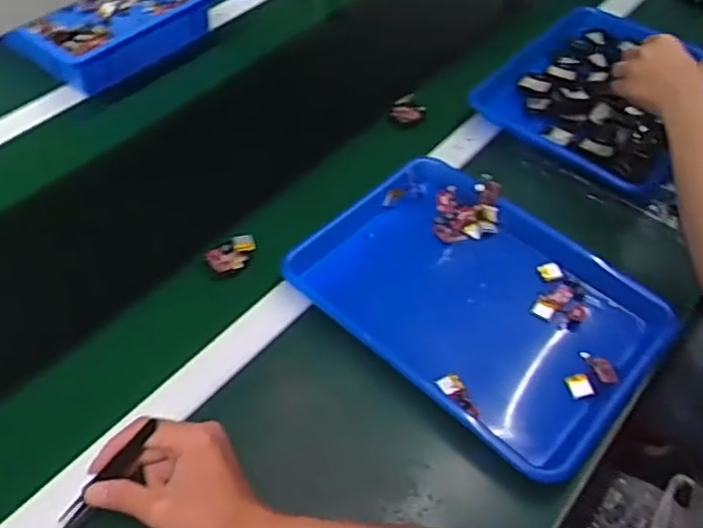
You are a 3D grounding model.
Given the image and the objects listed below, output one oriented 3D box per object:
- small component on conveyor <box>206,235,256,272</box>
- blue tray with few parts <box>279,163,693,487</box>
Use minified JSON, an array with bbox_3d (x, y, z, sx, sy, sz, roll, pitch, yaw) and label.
[{"bbox_3d":[-0.124,-0.010,0.707,0.052,0.008,0.036,-21,53,-20],"label":"small component on conveyor"},{"bbox_3d":[0.125,0.040,0.684,0.341,0.054,0.245,34,56,25],"label":"blue tray with few parts"}]

